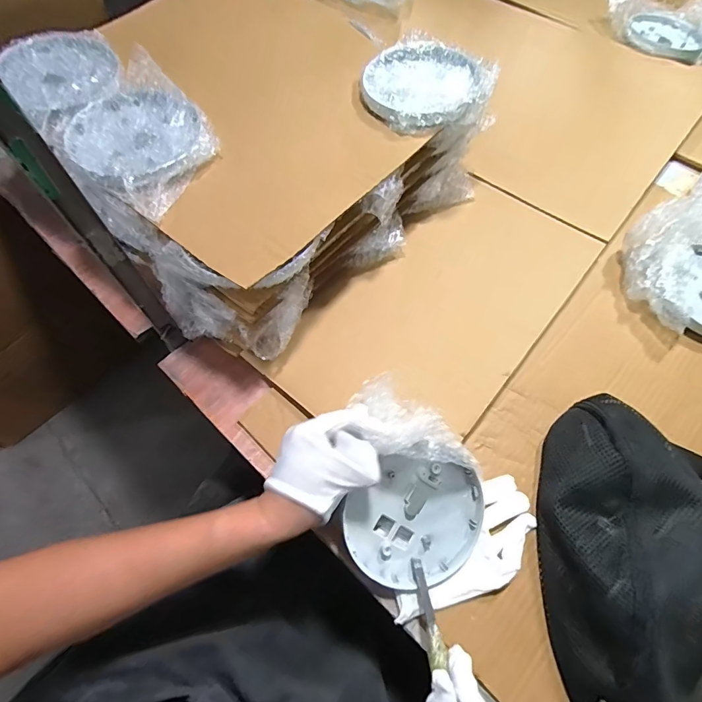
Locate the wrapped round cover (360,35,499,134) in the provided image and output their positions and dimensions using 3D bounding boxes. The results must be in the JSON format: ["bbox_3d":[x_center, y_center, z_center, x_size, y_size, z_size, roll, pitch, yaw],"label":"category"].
[{"bbox_3d":[0.086,-0.314,0.470,0.138,0.030,0.154,-38,72,-18],"label":"wrapped round cover"}]

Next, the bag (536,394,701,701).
[{"bbox_3d":[0.262,0.175,0.377,0.147,0.077,0.275,6,67,2],"label":"bag"}]

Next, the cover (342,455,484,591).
[{"bbox_3d":[0.058,0.160,0.382,0.133,0.018,0.115,7,87,-12],"label":"cover"}]

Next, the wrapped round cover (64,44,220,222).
[{"bbox_3d":[-0.217,-0.227,0.424,0.158,0.028,0.144,33,68,12],"label":"wrapped round cover"}]

